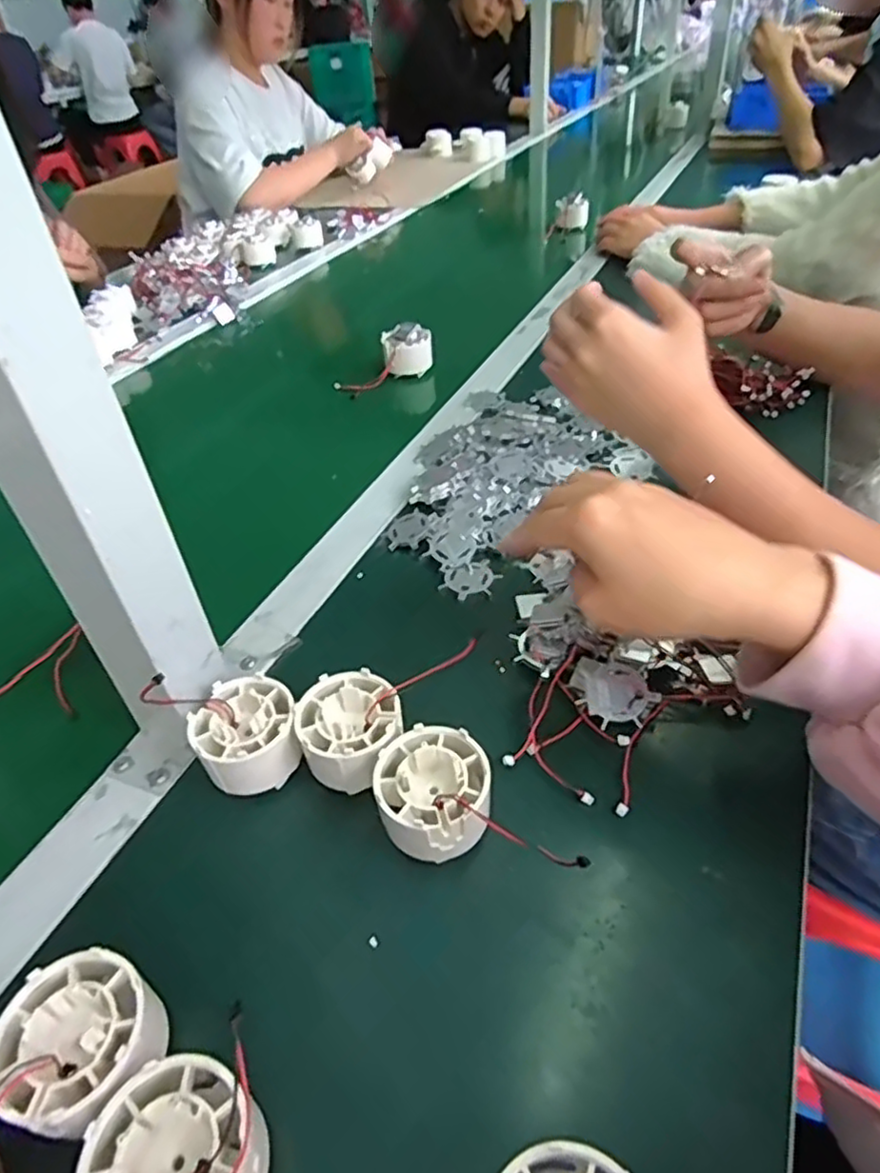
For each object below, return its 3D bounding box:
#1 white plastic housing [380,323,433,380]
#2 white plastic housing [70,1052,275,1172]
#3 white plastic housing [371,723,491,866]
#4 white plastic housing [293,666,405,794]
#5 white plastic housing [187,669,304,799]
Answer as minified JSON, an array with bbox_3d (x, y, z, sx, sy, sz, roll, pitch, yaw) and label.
[{"bbox_3d":[-0.034,-0.252,0.711,0.053,0.045,0.032,-5,41,0],"label":"white plastic housing"},{"bbox_3d":[-0.082,0.191,0.217,0.055,0.044,0.051,-3,41,2],"label":"white plastic housing"},{"bbox_3d":[-0.003,0.098,0.308,0.050,0.035,0.053,-3,41,2],"label":"white plastic housing"},{"bbox_3d":[-0.043,0.079,0.340,0.052,0.042,0.058,-14,42,-10],"label":"white plastic housing"},{"bbox_3d":[-0.098,0.079,0.344,0.050,0.039,0.053,-3,41,2],"label":"white plastic housing"}]

